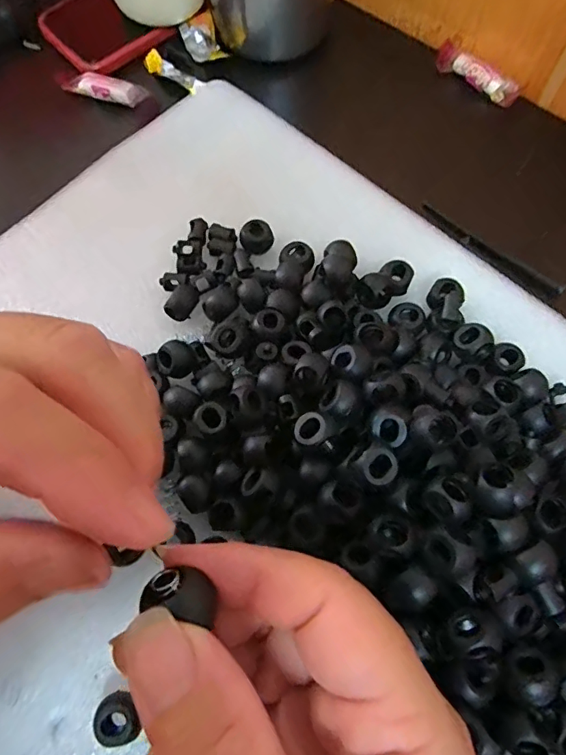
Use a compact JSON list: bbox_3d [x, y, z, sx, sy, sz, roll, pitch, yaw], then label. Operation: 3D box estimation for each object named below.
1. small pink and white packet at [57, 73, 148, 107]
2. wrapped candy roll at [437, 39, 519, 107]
[{"bbox_3d":[-0.113,-0.182,0.317,0.052,0.011,0.013,14,71,7],"label":"small pink and white packet"},{"bbox_3d":[0.123,-0.194,0.319,0.061,0.014,0.017,42,76,15],"label":"wrapped candy roll"}]

